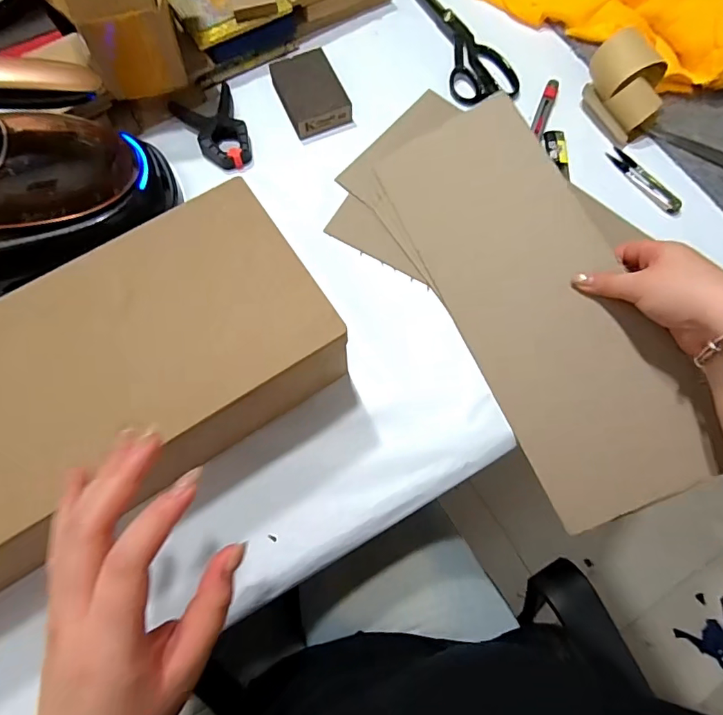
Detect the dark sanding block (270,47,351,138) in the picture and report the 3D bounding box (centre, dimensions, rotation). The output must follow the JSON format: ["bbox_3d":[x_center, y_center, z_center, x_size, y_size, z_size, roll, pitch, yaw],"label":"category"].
[{"bbox_3d":[-0.061,-0.315,0.548,0.070,0.024,0.105,-23,73,-8],"label":"dark sanding block"}]

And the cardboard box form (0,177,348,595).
[{"bbox_3d":[-0.236,0.040,0.374,0.429,0.133,0.169,-32,75,-11],"label":"cardboard box form"}]

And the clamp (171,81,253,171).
[{"bbox_3d":[-0.162,-0.265,0.528,0.070,0.026,0.104,-32,75,-10],"label":"clamp"}]

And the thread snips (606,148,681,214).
[{"bbox_3d":[0.320,-0.201,0.524,0.022,0.013,0.101,-28,74,-9],"label":"thread snips"}]

